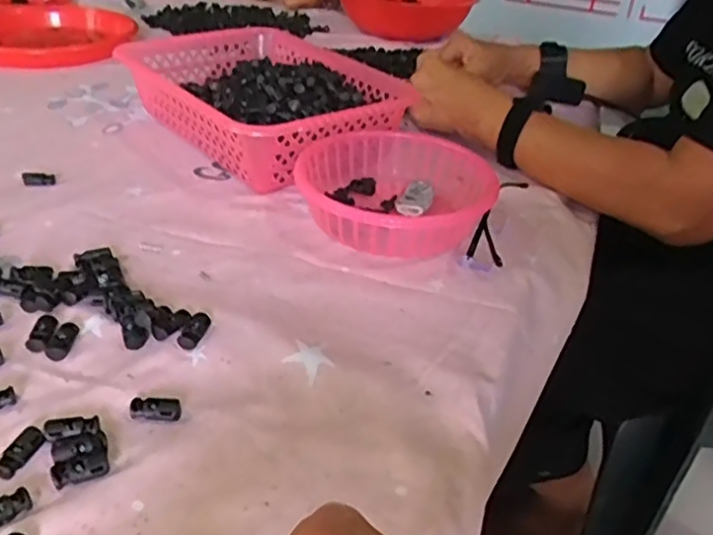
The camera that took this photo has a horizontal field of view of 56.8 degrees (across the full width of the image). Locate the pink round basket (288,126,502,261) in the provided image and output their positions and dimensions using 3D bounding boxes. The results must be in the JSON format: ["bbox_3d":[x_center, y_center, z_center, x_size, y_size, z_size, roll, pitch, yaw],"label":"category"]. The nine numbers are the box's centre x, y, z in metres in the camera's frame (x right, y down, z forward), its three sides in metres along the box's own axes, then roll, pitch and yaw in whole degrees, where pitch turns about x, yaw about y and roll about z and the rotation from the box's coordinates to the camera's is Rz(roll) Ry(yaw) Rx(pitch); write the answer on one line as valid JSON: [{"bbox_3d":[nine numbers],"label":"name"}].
[{"bbox_3d":[0.034,-0.065,0.584,0.163,0.055,0.161,4,34,-3],"label":"pink round basket"}]

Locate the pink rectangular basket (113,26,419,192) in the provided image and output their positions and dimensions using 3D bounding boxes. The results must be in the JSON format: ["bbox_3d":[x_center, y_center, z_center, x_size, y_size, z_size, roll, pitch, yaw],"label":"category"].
[{"bbox_3d":[-0.105,-0.181,0.716,0.201,0.082,0.293,-23,44,-36],"label":"pink rectangular basket"}]

